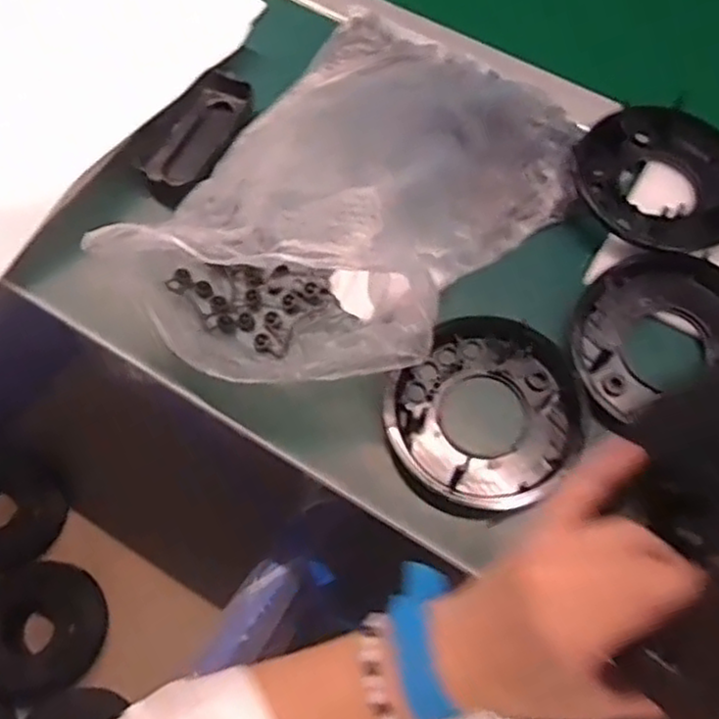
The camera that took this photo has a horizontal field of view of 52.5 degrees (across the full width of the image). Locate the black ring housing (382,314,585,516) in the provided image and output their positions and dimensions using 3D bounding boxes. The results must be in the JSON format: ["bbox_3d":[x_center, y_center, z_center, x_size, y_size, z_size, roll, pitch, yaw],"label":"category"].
[{"bbox_3d":[0.084,0.036,0.486,0.121,0.022,0.128,0,67,0],"label":"black ring housing"}]

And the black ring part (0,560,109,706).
[{"bbox_3d":[-0.339,0.285,0.773,0.134,0.020,0.129,0,67,0],"label":"black ring part"}]

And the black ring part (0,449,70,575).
[{"bbox_3d":[-0.388,0.165,0.794,0.125,0.027,0.121,-43,89,-15],"label":"black ring part"}]

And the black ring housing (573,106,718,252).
[{"bbox_3d":[0.227,-0.138,0.544,0.122,0.018,0.127,-24,69,-10],"label":"black ring housing"}]

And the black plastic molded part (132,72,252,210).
[{"bbox_3d":[-0.129,-0.177,0.573,0.062,0.017,0.115,35,71,14],"label":"black plastic molded part"}]

